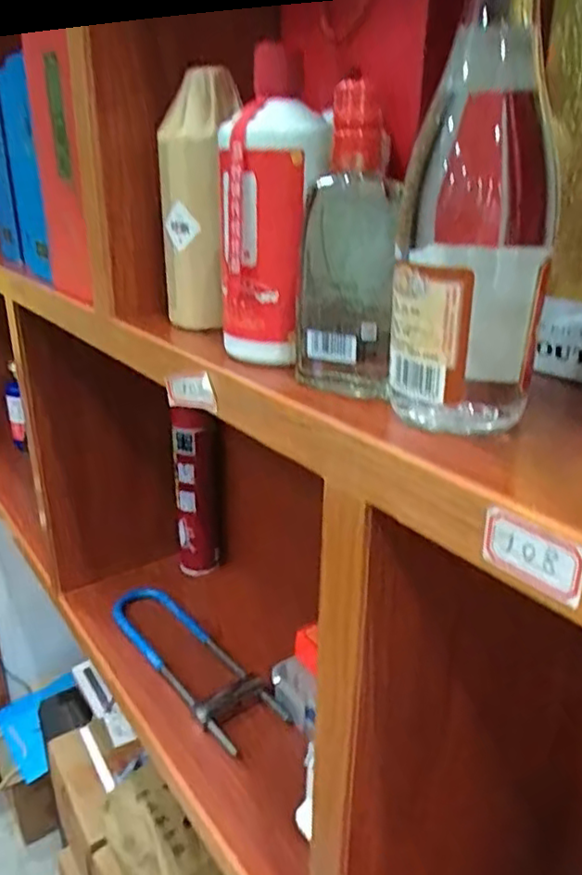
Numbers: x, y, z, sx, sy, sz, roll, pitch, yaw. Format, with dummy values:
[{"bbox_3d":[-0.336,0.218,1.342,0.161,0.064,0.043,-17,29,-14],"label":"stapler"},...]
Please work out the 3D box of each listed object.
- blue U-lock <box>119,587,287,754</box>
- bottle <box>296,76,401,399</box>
[{"bbox_3d":[-0.135,0.291,0.854,0.095,0.033,0.324,-18,29,-37],"label":"blue U-lock"},{"bbox_3d":[0.031,-0.103,0.356,0.053,0.154,0.048,2,23,3],"label":"bottle"}]

